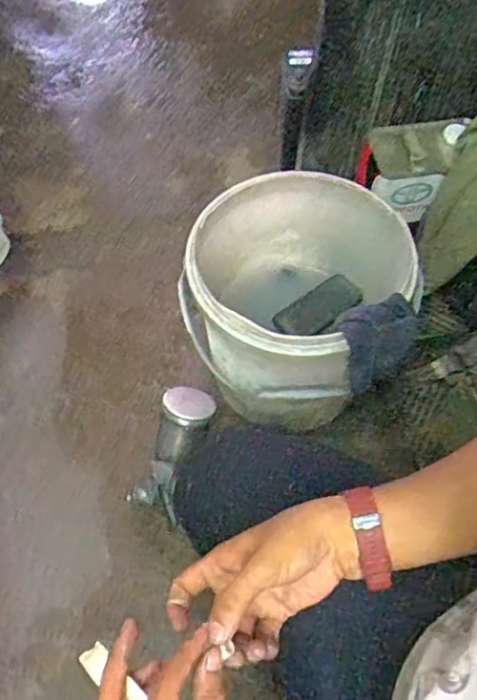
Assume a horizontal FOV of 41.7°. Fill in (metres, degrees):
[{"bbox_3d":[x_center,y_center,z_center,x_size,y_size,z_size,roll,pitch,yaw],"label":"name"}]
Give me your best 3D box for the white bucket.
[{"bbox_3d":[0.078,-0.056,0.936,0.300,0.312,0.277,1,60,-1],"label":"white bucket"}]

